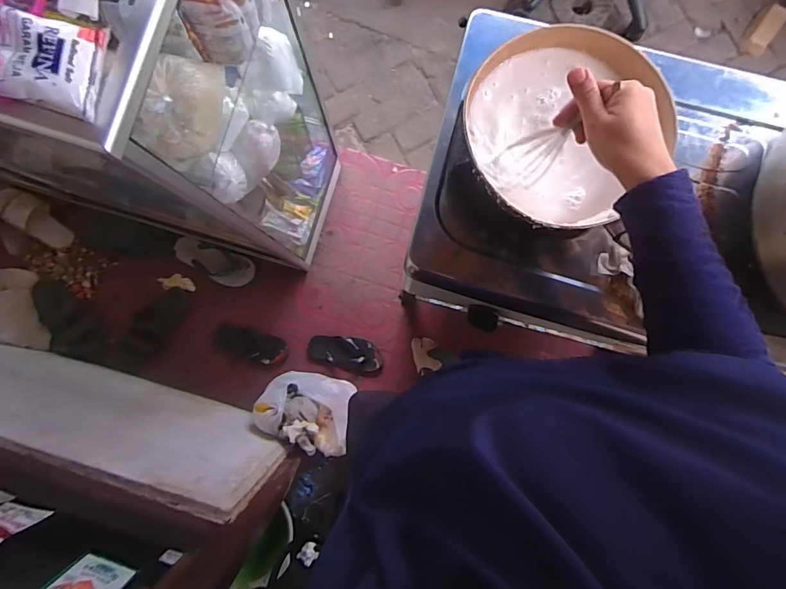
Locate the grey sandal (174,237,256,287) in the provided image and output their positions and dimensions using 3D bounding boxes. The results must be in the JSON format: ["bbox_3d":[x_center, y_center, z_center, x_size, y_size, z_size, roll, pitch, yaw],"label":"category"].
[{"bbox_3d":[-0.570,-0.101,1.379,0.267,0.038,0.102,20,87,1],"label":"grey sandal"}]

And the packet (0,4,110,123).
[{"bbox_3d":[-0.342,-0.216,0.391,0.132,0.044,0.087,7,87,1],"label":"packet"}]

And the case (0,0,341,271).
[{"bbox_3d":[-0.565,-0.406,0.860,0.742,0.923,0.411,15,87,1],"label":"case"}]

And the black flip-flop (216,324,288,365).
[{"bbox_3d":[-0.449,0.161,1.375,0.227,0.031,0.096,16,87,1],"label":"black flip-flop"}]

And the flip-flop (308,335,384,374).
[{"bbox_3d":[-0.148,0.181,1.370,0.233,0.032,0.098,14,87,1],"label":"flip-flop"}]

